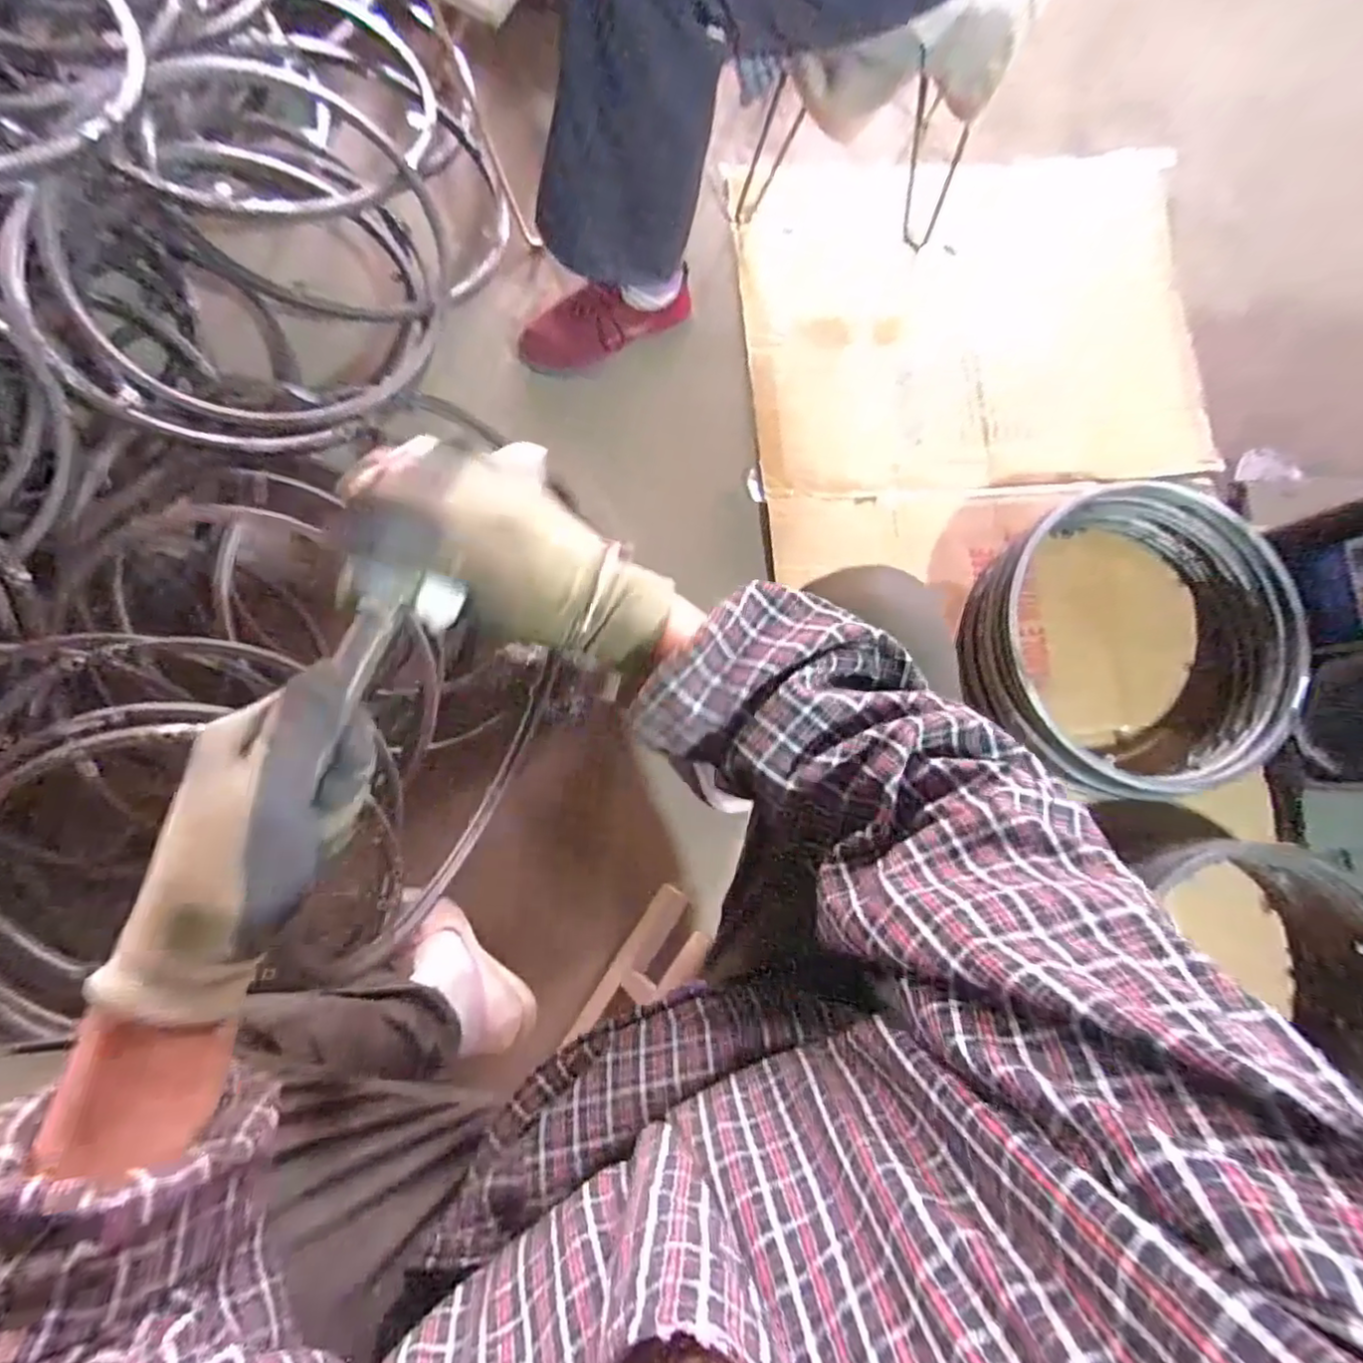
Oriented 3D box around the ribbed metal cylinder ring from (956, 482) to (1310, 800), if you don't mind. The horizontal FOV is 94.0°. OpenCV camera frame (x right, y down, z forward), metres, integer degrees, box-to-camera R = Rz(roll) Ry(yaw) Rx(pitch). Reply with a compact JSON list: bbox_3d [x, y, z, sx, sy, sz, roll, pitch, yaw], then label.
[{"bbox_3d":[0.605,-0.053,0.867,0.399,0.187,0.385,1,82,-6],"label":"ribbed metal cylinder ring"}]

